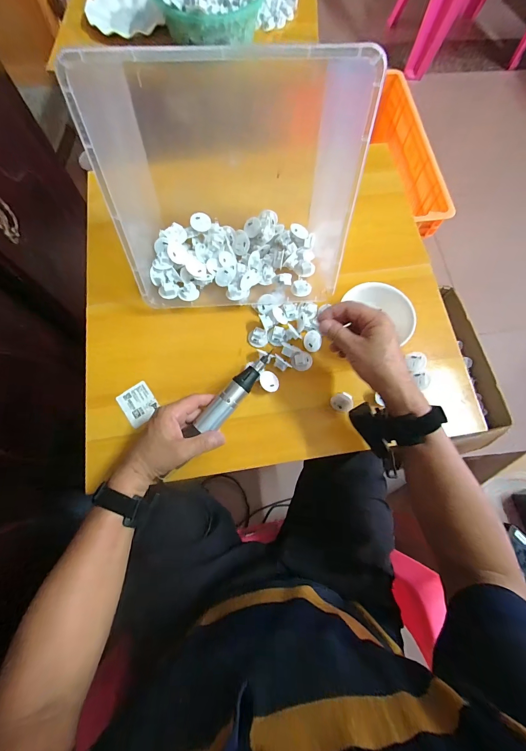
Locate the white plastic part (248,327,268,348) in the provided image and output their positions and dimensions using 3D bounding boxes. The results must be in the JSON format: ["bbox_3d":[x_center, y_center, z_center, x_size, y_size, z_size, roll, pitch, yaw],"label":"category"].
[{"bbox_3d":[-0.008,-0.061,0.535,0.031,0.018,0.027,20,73,4],"label":"white plastic part"}]

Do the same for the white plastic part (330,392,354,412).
[{"bbox_3d":[0.124,0.040,0.508,0.033,0.016,0.033,-2,85,29],"label":"white plastic part"}]

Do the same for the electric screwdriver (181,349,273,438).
[{"bbox_3d":[-0.043,0.030,0.456,0.032,0.024,0.152,41,82,10],"label":"electric screwdriver"}]

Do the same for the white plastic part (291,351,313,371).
[{"bbox_3d":[0.063,-0.023,0.527,0.033,0.015,0.029,-20,75,-8],"label":"white plastic part"}]

